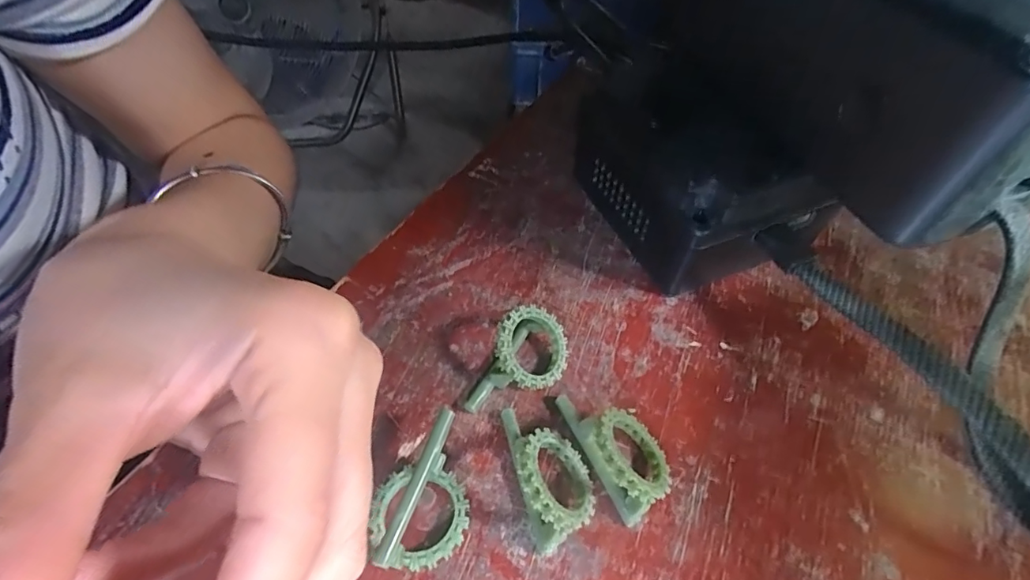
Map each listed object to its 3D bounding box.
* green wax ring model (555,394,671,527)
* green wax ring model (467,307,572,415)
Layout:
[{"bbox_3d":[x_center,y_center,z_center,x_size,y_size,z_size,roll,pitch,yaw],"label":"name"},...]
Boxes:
[{"bbox_3d":[0.030,0.041,0.140,0.020,0.019,0.039,-23,56,-18],"label":"green wax ring model"},{"bbox_3d":[0.003,0.023,0.154,0.021,0.019,0.037,24,55,16],"label":"green wax ring model"}]

